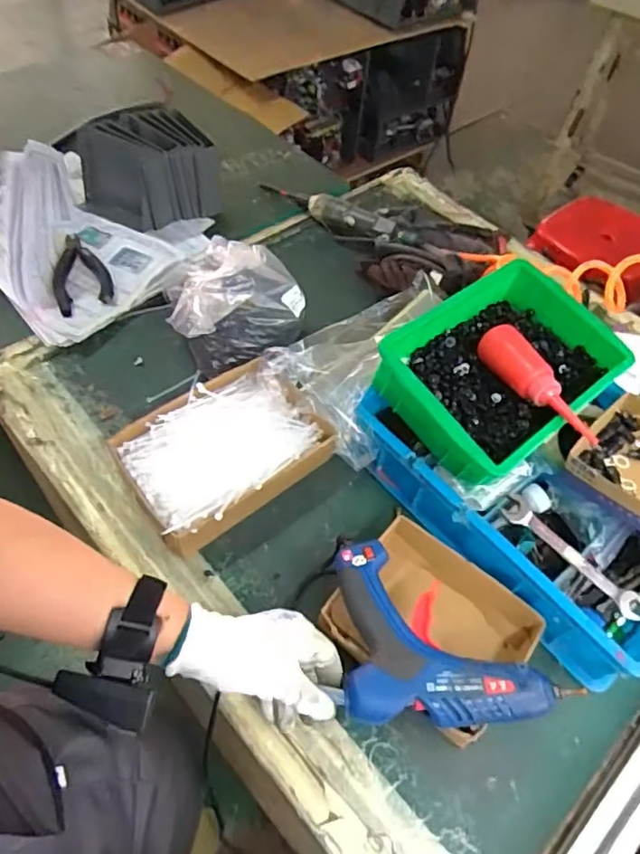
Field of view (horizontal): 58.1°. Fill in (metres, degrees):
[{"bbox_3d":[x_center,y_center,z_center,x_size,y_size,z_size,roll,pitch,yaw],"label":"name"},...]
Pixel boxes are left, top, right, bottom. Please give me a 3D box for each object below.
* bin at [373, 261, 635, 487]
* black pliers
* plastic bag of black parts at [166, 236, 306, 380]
[{"bbox_3d":[0.202,-0.065,0.627,0.244,0.070,0.174,-33,64,-25],"label":"bin"},{"bbox_3d":[-0.335,-0.222,0.803,0.073,0.022,0.169,-14,57,-16],"label":"black pliers"},{"bbox_3d":[-0.100,-0.126,0.682,0.152,0.163,0.076,-28,62,-23],"label":"plastic bag of black parts"}]

